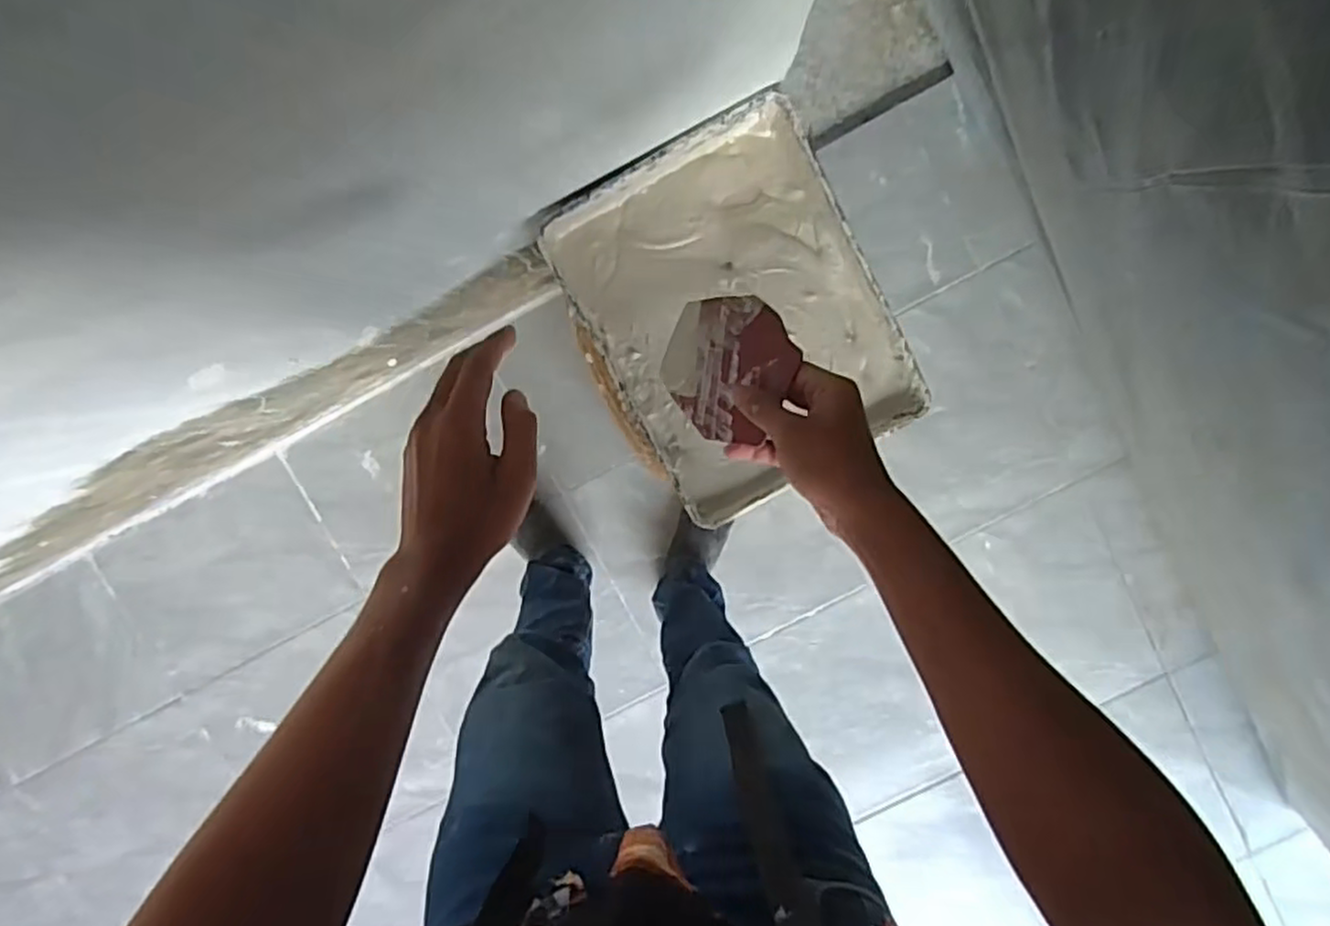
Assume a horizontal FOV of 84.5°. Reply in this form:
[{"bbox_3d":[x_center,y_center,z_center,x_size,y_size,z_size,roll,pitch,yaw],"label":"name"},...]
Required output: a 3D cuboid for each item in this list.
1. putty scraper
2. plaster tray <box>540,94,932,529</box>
[{"bbox_3d":[0.041,-0.066,0.509,0.098,0.005,0.096,24,106,31],"label":"putty scraper"},{"bbox_3d":[0.067,-0.142,0.763,0.293,0.071,0.350,-28,98,2],"label":"plaster tray"}]

